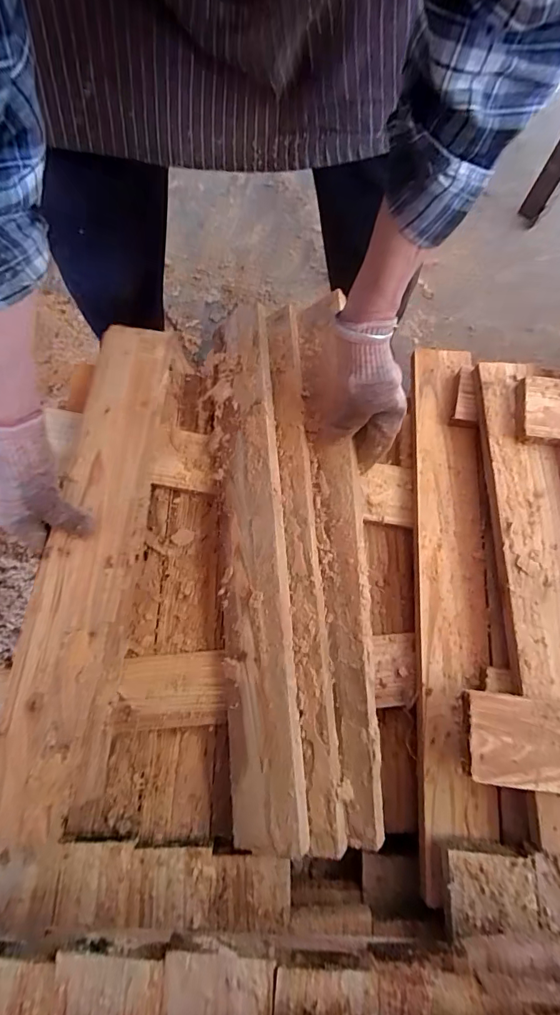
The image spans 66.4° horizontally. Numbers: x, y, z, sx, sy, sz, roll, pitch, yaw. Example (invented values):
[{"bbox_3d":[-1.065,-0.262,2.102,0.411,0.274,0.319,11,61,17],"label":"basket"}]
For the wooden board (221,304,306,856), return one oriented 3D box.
[{"bbox_3d":[-0.026,0.049,0.450,0.076,0.033,0.551,-3,76,-1],"label":"wooden board"}]

